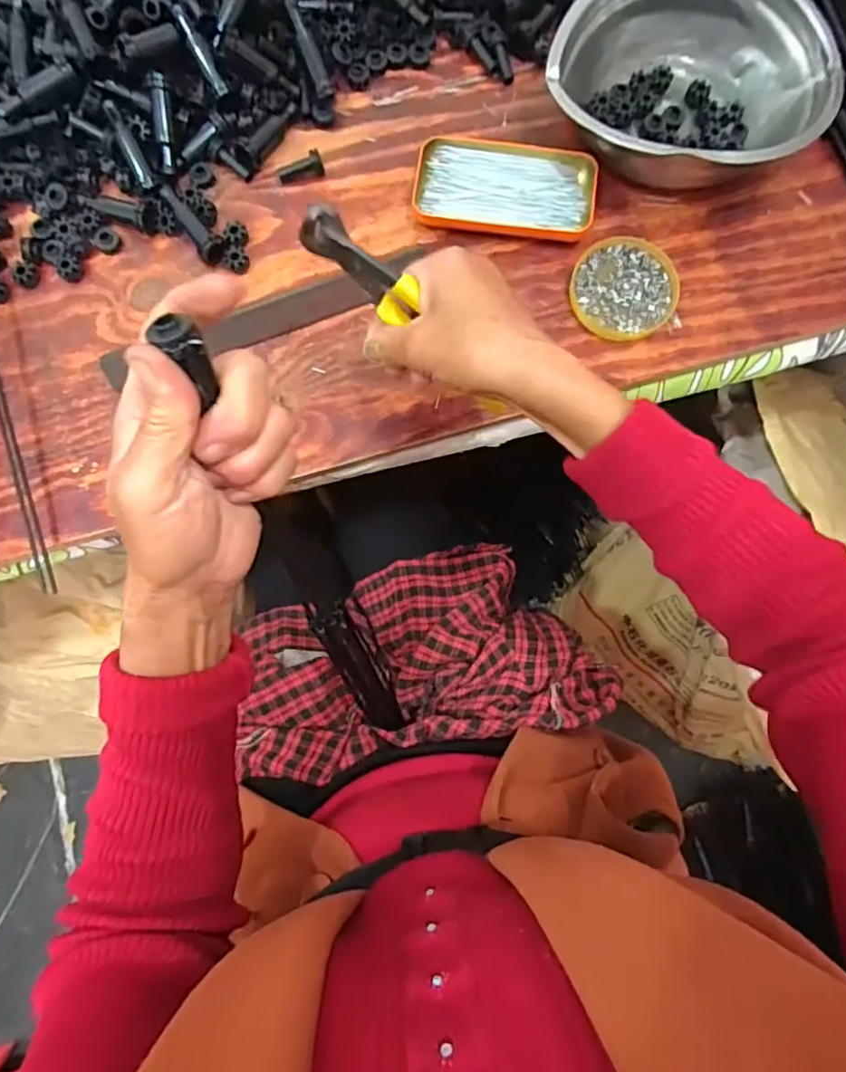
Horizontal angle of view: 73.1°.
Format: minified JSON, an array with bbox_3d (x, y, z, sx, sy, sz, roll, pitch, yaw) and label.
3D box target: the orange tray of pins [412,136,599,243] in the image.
[{"bbox_3d":[0.067,-0.286,0.462,0.141,0.016,0.080,10,83,2],"label":"orange tray of pins"}]

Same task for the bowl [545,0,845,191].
[{"bbox_3d":[0.209,-0.360,0.443,0.212,0.056,0.145,8,83,2],"label":"bowl"}]

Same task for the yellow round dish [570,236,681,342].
[{"bbox_3d":[0.160,-0.198,0.455,0.080,0.007,0.084,0,83,1],"label":"yellow round dish"}]

